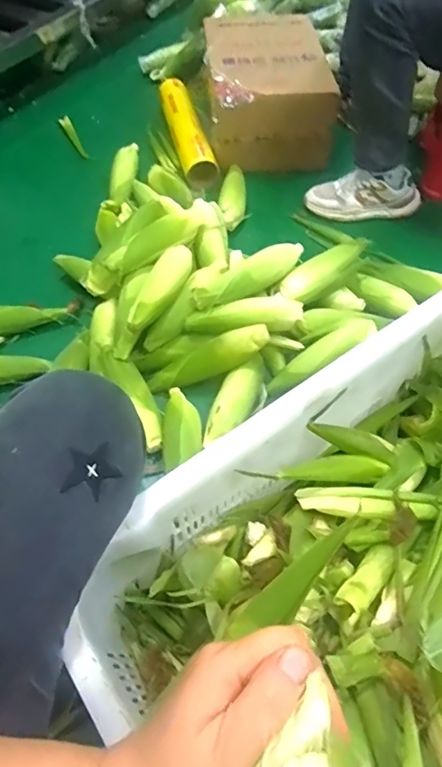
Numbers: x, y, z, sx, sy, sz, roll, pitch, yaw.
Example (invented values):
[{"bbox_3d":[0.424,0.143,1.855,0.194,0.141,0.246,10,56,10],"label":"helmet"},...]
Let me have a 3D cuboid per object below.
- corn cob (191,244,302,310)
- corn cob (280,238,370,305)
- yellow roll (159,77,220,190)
[{"bbox_3d":[0.059,-0.216,0.948,0.250,0.051,0.063,-28,62,-17],"label":"corn cob"},{"bbox_3d":[0.214,-0.225,1.000,0.219,0.055,0.076,-33,63,-19],"label":"corn cob"},{"bbox_3d":[-0.094,-0.706,1.340,0.097,0.086,0.404,-11,58,-7],"label":"yellow roll"}]

